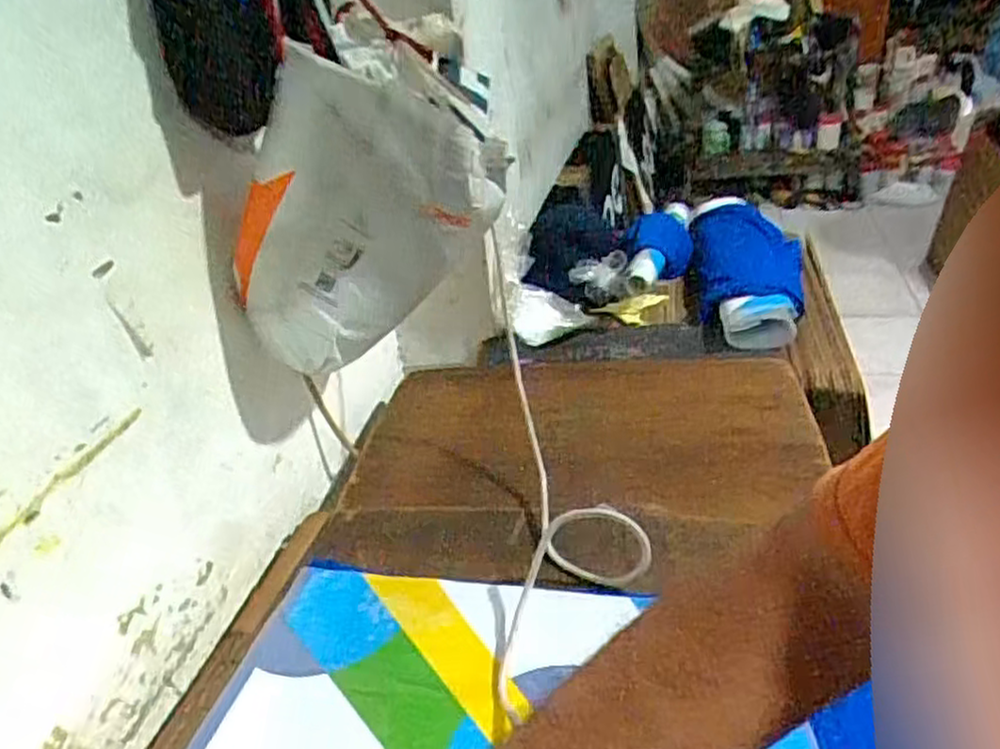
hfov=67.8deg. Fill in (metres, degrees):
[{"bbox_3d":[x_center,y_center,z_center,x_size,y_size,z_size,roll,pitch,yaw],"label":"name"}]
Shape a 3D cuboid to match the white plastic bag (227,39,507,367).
[{"bbox_3d":[-0.141,-0.156,0.748,0.268,0.269,0.116,2,32,16],"label":"white plastic bag"}]

